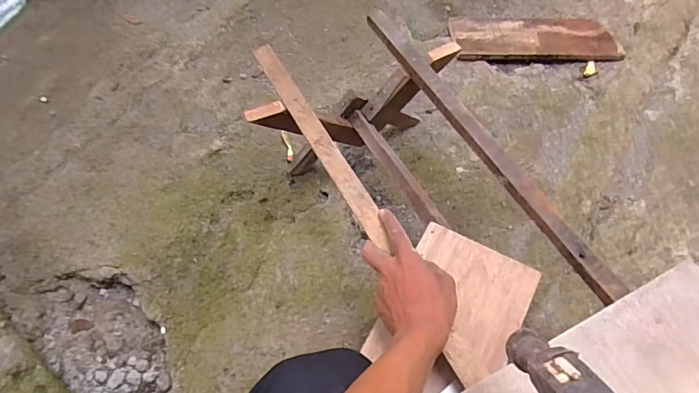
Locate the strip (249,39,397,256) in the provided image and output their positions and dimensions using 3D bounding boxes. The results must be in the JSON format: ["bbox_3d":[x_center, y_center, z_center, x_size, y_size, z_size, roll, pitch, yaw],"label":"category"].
[{"bbox_3d":[-0.047,-0.087,0.625,0.031,0.009,0.364,-26,63,-12],"label":"strip"}]

